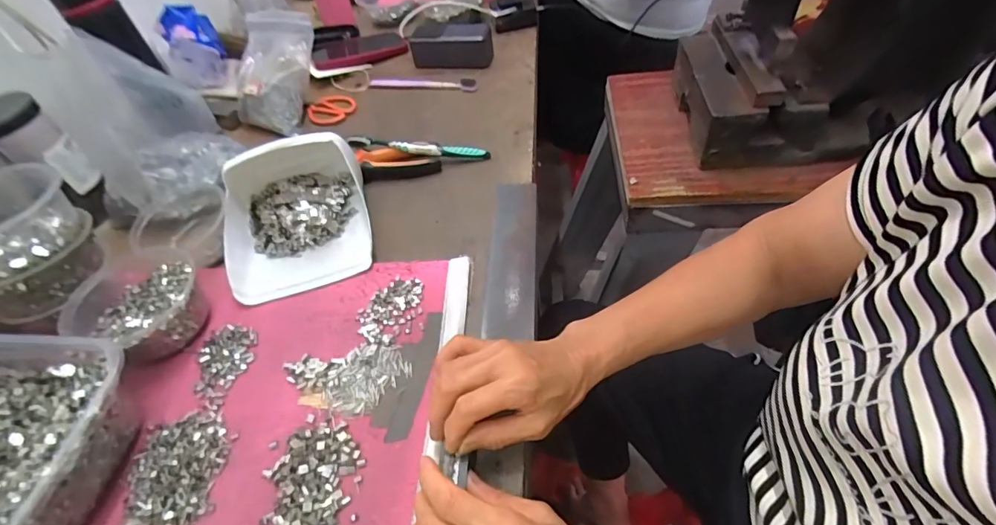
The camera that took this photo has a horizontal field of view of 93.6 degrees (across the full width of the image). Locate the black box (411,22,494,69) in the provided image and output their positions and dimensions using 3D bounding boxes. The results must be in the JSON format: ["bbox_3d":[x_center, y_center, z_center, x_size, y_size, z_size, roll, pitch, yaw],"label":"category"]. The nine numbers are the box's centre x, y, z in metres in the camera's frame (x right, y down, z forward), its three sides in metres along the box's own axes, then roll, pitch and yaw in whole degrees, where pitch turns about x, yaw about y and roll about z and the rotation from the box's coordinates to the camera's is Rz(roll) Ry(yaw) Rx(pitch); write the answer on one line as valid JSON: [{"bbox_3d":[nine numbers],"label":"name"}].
[{"bbox_3d":[-0.077,-0.371,0.783,0.140,0.051,0.070,5,50,9],"label":"black box"}]

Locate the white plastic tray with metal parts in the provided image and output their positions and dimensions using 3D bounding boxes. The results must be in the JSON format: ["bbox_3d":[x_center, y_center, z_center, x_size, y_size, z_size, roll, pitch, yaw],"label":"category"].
[{"bbox_3d":[-0.228,-0.061,0.512,0.152,0.081,0.174,-15,50,-8],"label":"white plastic tray with metal parts"}]

